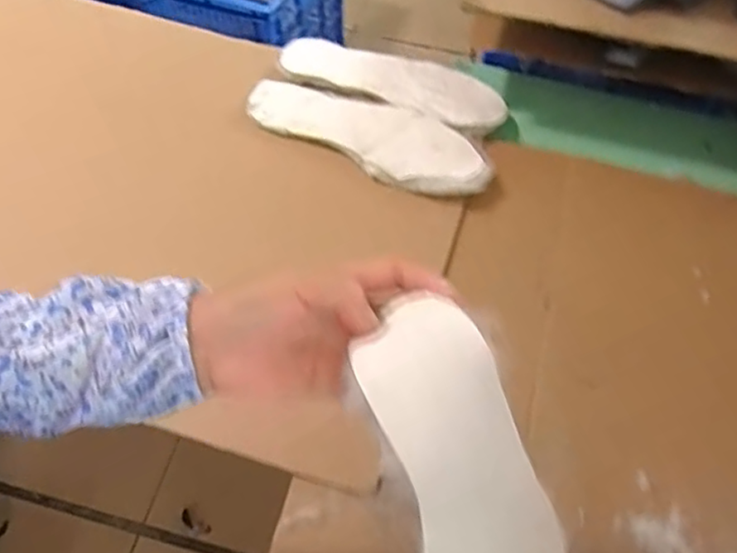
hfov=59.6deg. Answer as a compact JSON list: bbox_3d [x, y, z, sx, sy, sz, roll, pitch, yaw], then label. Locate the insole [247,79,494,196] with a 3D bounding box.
[{"bbox_3d":[0.003,-0.169,0.735,0.288,0.026,0.095,25,61,14],"label":"insole"}]

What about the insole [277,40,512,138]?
[{"bbox_3d":[0.031,-0.241,0.793,0.279,0.026,0.101,23,61,12],"label":"insole"}]

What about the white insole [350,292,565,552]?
[{"bbox_3d":[0.060,0.138,0.364,0.084,0.255,0.031,-20,18,-13],"label":"white insole"}]

